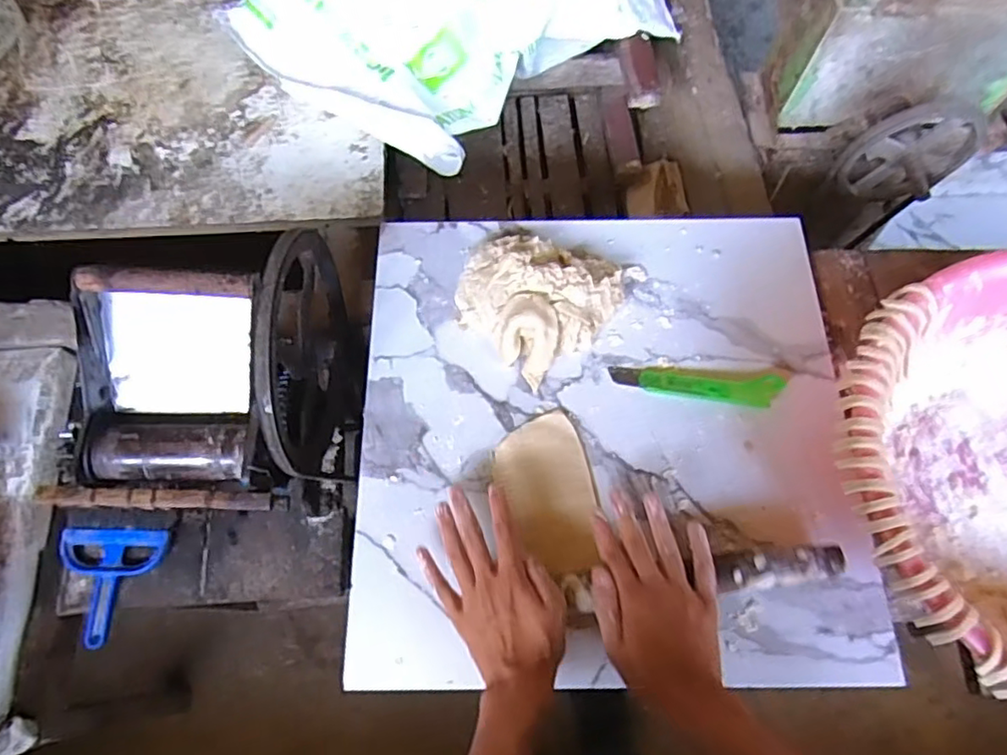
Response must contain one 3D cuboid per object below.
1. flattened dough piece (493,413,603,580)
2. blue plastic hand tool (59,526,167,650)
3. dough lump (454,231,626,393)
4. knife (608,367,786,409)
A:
[{"bbox_3d":[0.044,0.113,0.602,0.086,0.008,0.152,-12,70,-7],"label":"flattened dough piece"},{"bbox_3d":[-0.498,0.263,0.775,0.129,0.024,0.139,0,69,-2],"label":"blue plastic hand tool"},{"bbox_3d":[0.032,-0.096,0.655,0.160,0.062,0.157,1,69,-2],"label":"dough lump"},{"bbox_3d":[0.202,0.009,0.640,0.173,0.010,0.035,4,69,-1],"label":"knife"}]

